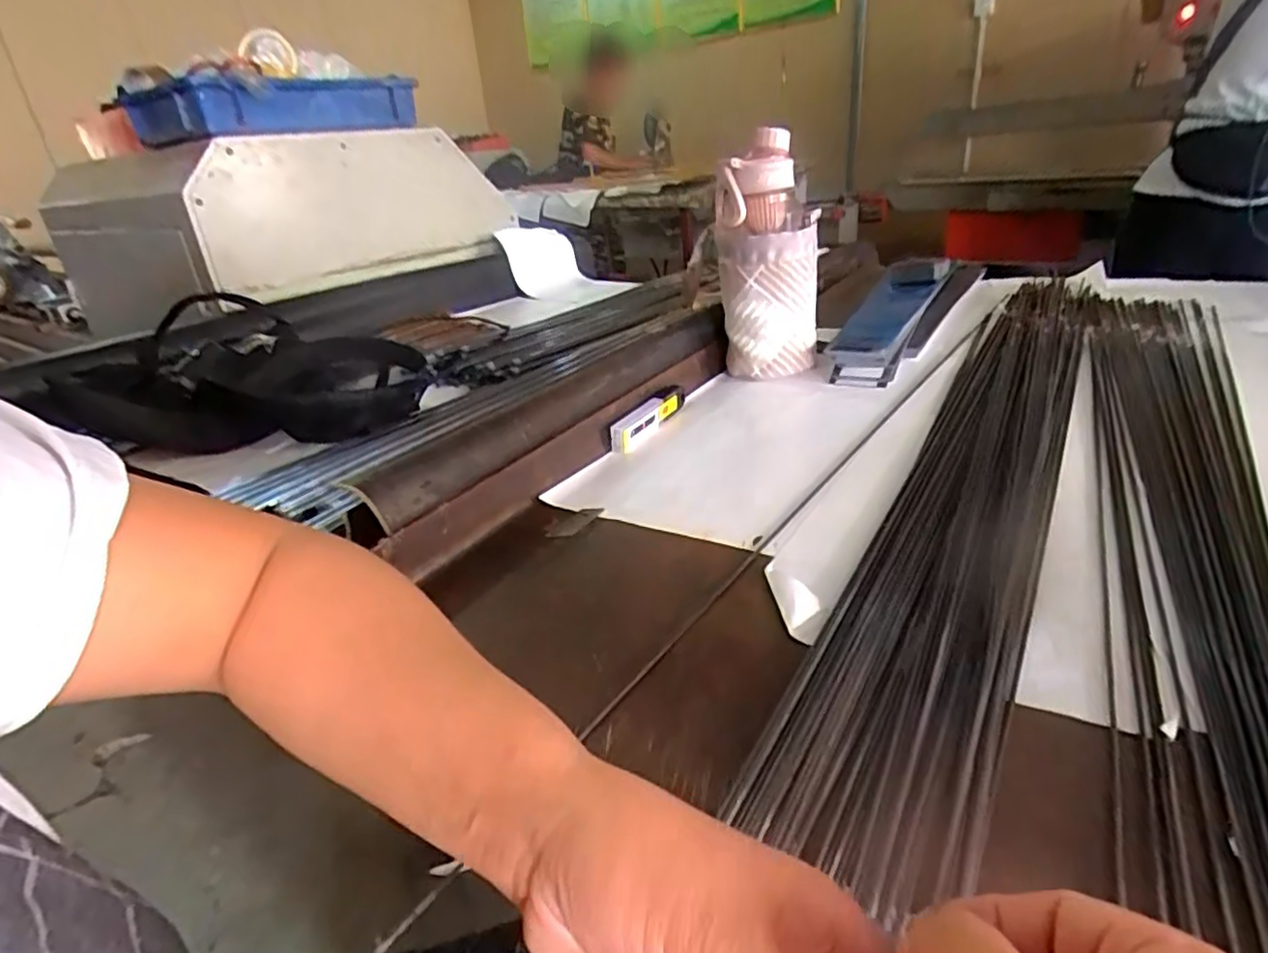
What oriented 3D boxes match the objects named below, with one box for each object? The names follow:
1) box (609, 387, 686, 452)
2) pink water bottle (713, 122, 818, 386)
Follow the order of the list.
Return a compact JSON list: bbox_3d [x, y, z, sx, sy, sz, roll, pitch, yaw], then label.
[{"bbox_3d":[0.016,-0.058,0.655,0.018,0.028,0.129,11,32,29],"label":"box"},{"bbox_3d":[0.141,-0.221,0.722,0.104,0.230,0.118,-2,28,7],"label":"pink water bottle"}]

